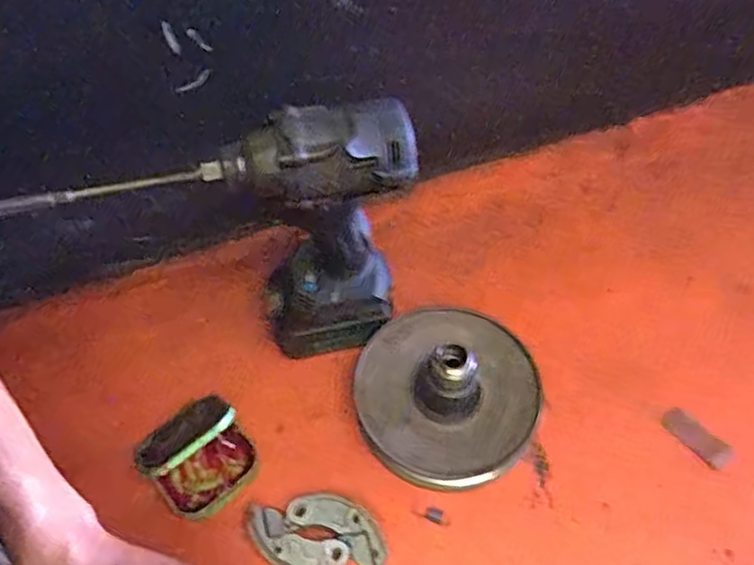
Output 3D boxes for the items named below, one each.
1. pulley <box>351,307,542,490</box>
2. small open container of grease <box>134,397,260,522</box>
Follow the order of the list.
[{"bbox_3d":[0.058,0.087,0.525,0.150,0.088,0.156,0,54,1],"label":"pulley"},{"bbox_3d":[-0.145,0.138,0.493,0.078,0.075,0.073,-38,62,-23],"label":"small open container of grease"}]

